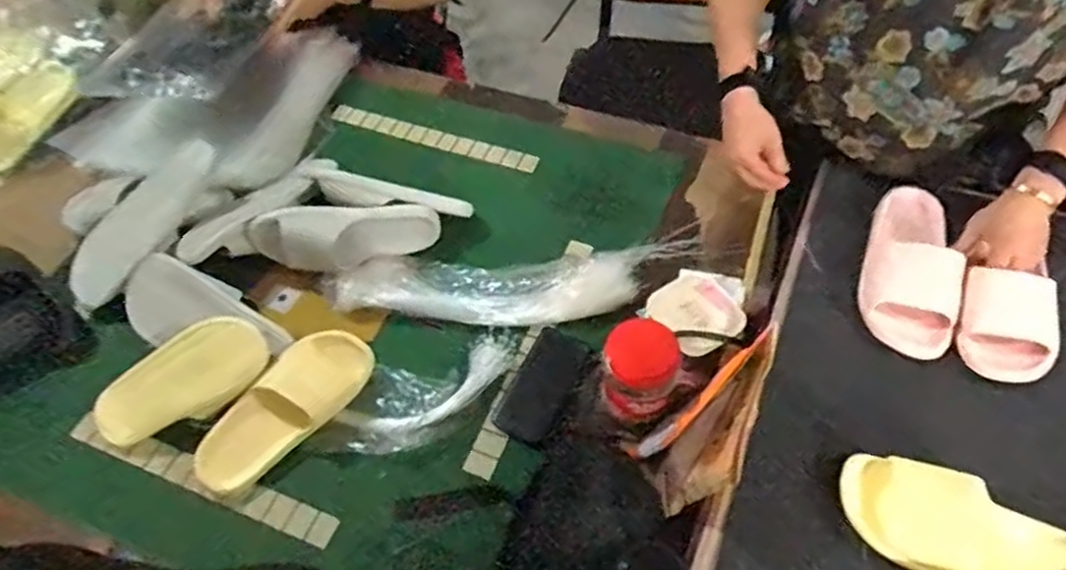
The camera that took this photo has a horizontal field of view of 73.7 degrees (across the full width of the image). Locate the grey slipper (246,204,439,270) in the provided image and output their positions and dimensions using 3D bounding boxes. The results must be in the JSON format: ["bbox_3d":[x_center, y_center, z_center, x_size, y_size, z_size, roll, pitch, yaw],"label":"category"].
[{"bbox_3d":[-0.270,-0.076,1.044,0.268,0.095,0.061,-6,51,-25],"label":"grey slipper"}]

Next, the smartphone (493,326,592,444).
[{"bbox_3d":[0.015,0.129,0.943,0.080,0.017,0.160,21,59,18],"label":"smartphone"}]

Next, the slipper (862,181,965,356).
[{"bbox_3d":[0.481,-0.028,0.896,0.108,0.066,0.228,15,57,15],"label":"slipper"}]

